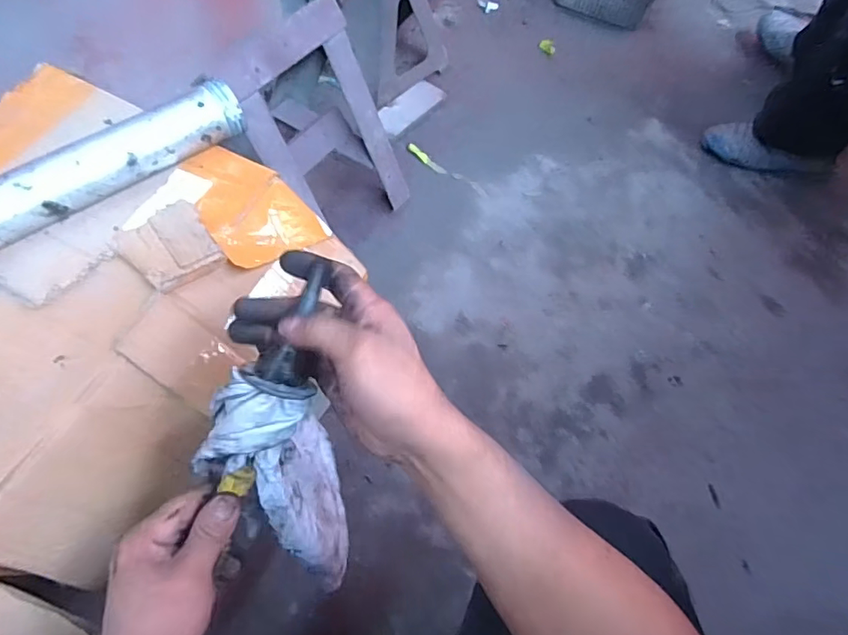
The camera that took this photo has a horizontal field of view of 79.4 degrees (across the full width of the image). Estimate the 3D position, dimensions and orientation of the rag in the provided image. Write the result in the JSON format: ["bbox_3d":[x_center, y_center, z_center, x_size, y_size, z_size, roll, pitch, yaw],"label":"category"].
[{"bbox_3d":[-0.107,0.141,0.450,0.059,0.304,0.118,-5,55,0],"label":"rag"}]

